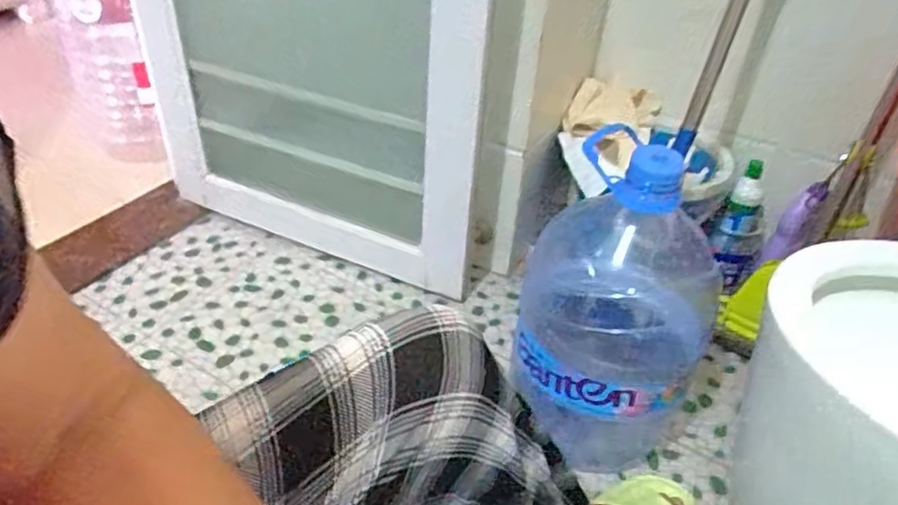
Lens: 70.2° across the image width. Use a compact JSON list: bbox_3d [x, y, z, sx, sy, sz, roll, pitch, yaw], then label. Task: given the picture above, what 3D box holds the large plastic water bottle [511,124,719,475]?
[{"bbox_3d":[0.215,0.067,0.848,0.202,0.443,0.238,15,40,11],"label":"large plastic water bottle"}]

